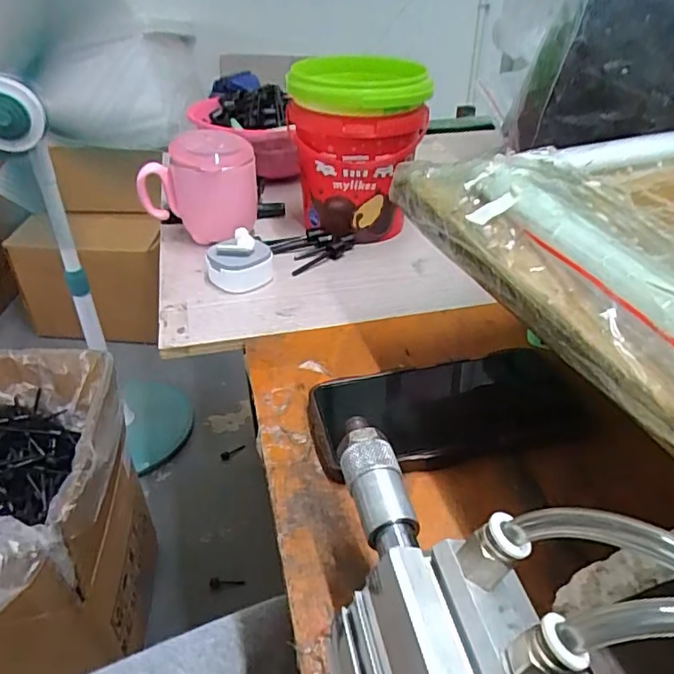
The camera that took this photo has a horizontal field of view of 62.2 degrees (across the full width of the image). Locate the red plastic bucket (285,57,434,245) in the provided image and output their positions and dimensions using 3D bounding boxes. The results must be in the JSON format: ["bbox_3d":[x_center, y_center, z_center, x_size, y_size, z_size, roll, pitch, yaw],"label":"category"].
[{"bbox_3d":[0.018,-0.185,0.563,0.126,0.156,0.115,-16,39,-22],"label":"red plastic bucket"}]

